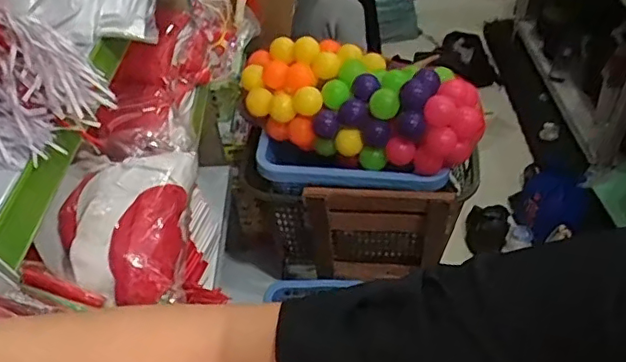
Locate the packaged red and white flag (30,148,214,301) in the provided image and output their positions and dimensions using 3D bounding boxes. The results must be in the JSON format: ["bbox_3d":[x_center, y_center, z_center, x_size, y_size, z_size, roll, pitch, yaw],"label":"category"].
[{"bbox_3d":[-0.262,0.060,0.841,0.205,0.102,0.236,-8,44,-3],"label":"packaged red and white flag"}]

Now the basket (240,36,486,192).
[{"bbox_3d":[0.090,-0.140,1.216,0.485,0.198,0.244,6,45,12],"label":"basket"}]

